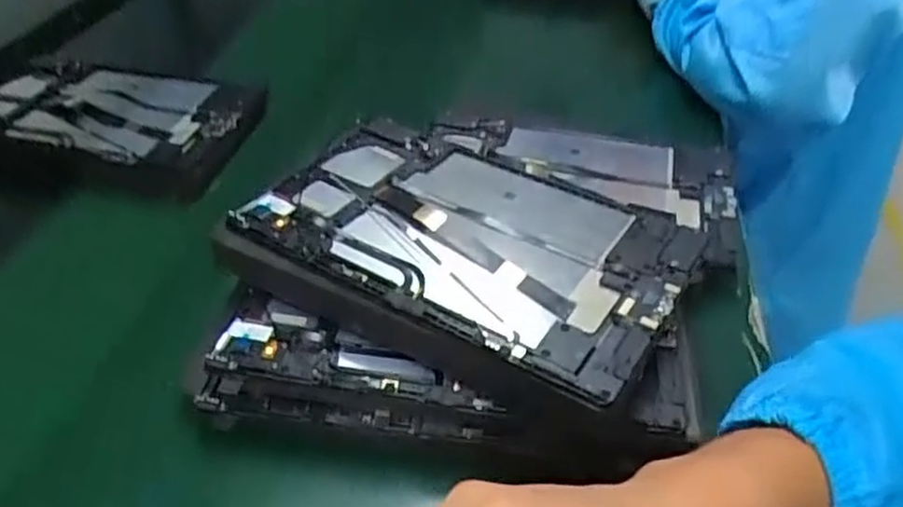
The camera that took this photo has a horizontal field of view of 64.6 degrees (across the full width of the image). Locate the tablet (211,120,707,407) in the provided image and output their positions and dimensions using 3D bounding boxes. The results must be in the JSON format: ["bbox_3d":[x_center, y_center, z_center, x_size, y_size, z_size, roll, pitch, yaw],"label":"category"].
[{"bbox_3d":[0.007,-0.009,0.415,0.240,0.019,0.162,23,44,24],"label":"tablet"}]

